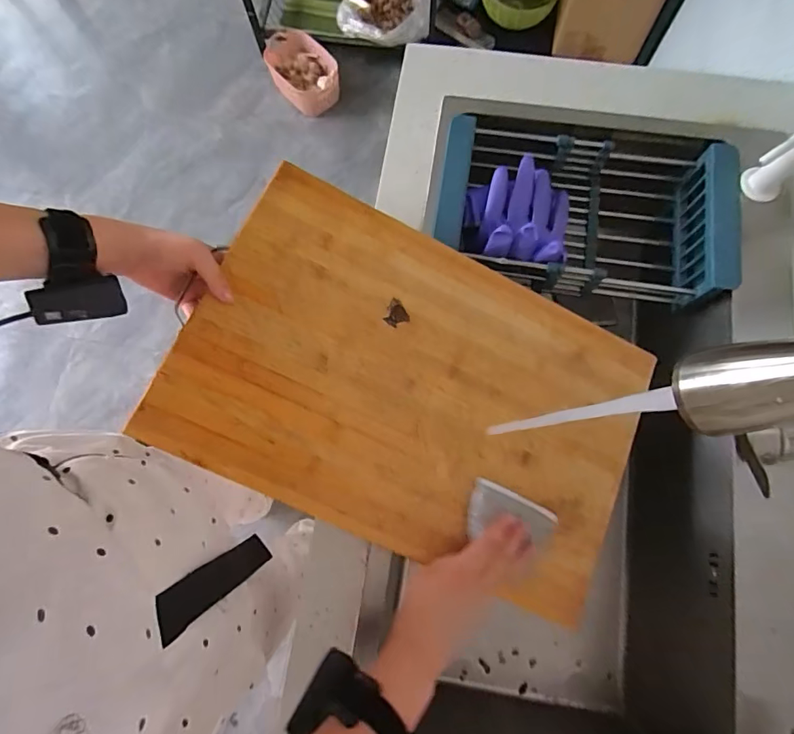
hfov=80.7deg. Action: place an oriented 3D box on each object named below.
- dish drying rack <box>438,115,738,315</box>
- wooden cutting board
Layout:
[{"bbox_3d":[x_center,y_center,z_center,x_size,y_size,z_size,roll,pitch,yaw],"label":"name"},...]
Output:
[{"bbox_3d":[0.233,-0.191,0.593,0.349,0.094,0.186,8,76,4],"label":"dish drying rack"},{"bbox_3d":[0.029,0.023,0.484,0.469,0.017,0.308,26,75,-7],"label":"wooden cutting board"}]

